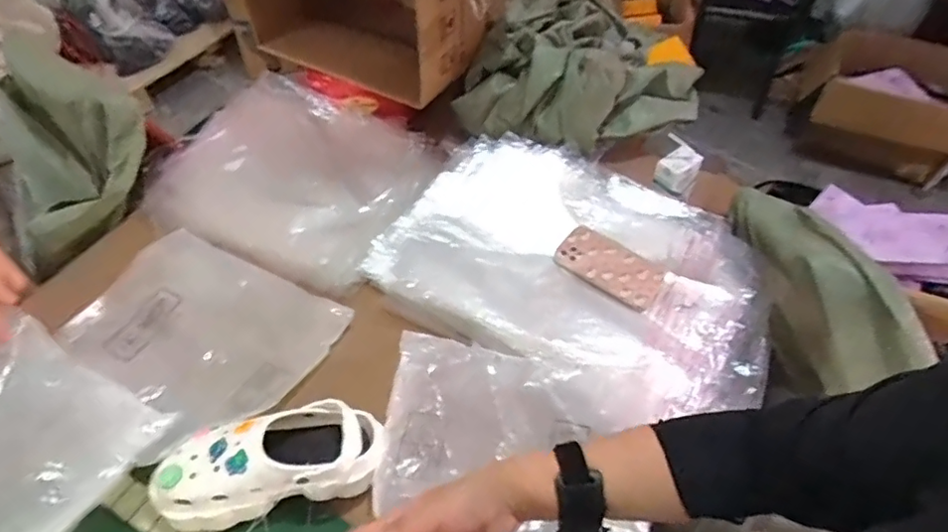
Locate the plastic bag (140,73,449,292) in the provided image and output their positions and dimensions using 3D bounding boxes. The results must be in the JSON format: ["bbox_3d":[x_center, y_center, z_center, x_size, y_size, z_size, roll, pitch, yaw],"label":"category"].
[{"bbox_3d":[-0.325,-0.152,0.995,0.439,0.040,0.364,22,66,14],"label":"plastic bag"}]

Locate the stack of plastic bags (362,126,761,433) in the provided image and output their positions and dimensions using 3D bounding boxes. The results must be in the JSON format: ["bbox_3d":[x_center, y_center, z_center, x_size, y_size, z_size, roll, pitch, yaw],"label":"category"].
[{"bbox_3d":[0.155,0.007,0.868,0.576,0.081,0.391,30,57,23],"label":"stack of plastic bags"}]

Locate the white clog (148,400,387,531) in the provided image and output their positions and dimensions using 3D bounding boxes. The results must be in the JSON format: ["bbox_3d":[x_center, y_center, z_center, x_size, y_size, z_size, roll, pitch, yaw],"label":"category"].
[{"bbox_3d":[-0.242,0.239,0.686,0.266,0.102,0.106,-13,52,-10],"label":"white clog"}]

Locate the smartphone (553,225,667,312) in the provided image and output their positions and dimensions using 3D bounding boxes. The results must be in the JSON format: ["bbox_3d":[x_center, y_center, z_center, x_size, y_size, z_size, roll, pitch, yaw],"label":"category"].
[{"bbox_3d":[0.209,0.000,0.874,0.157,0.017,0.085,33,71,16],"label":"smartphone"}]

